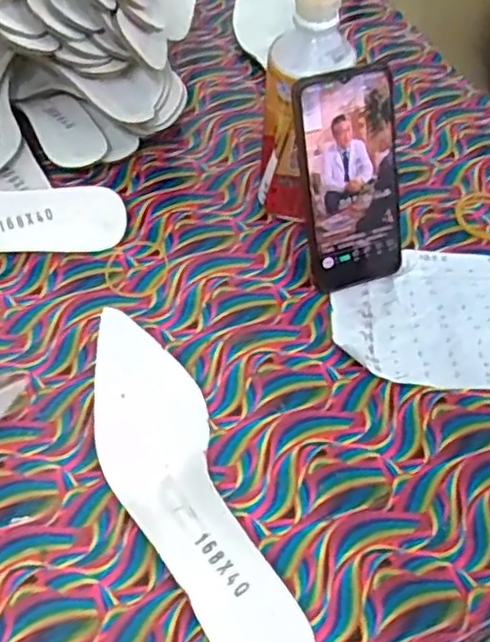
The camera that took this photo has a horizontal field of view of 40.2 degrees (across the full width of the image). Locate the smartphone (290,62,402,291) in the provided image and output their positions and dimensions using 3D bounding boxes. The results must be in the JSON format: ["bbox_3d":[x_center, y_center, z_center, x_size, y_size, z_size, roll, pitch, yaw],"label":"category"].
[{"bbox_3d":[0.080,-0.103,0.501,0.078,0.159,0.010,-19,29,-11],"label":"smartphone"}]

